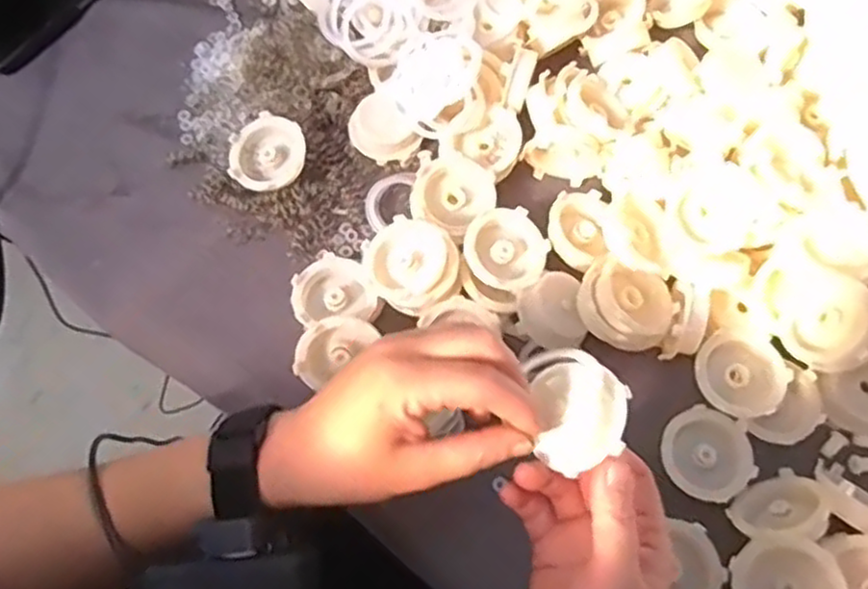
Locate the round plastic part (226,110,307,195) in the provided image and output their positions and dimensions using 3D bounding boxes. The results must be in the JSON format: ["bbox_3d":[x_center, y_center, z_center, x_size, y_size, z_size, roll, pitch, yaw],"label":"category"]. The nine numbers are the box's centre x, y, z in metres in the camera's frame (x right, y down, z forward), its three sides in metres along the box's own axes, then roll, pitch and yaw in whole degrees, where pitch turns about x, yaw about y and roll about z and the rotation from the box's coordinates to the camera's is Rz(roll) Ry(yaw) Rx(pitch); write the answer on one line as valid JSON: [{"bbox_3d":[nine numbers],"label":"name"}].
[{"bbox_3d":[-0.116,-0.098,0.501,0.054,0.019,0.054,28,85,5],"label":"round plastic part"}]

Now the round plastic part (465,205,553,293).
[{"bbox_3d":[0.048,-0.030,0.457,0.050,0.021,0.055,0,69,0],"label":"round plastic part"}]

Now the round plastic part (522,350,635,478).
[{"bbox_3d":[0.072,0.053,0.342,0.043,0.025,0.055,-24,64,41],"label":"round plastic part"}]

